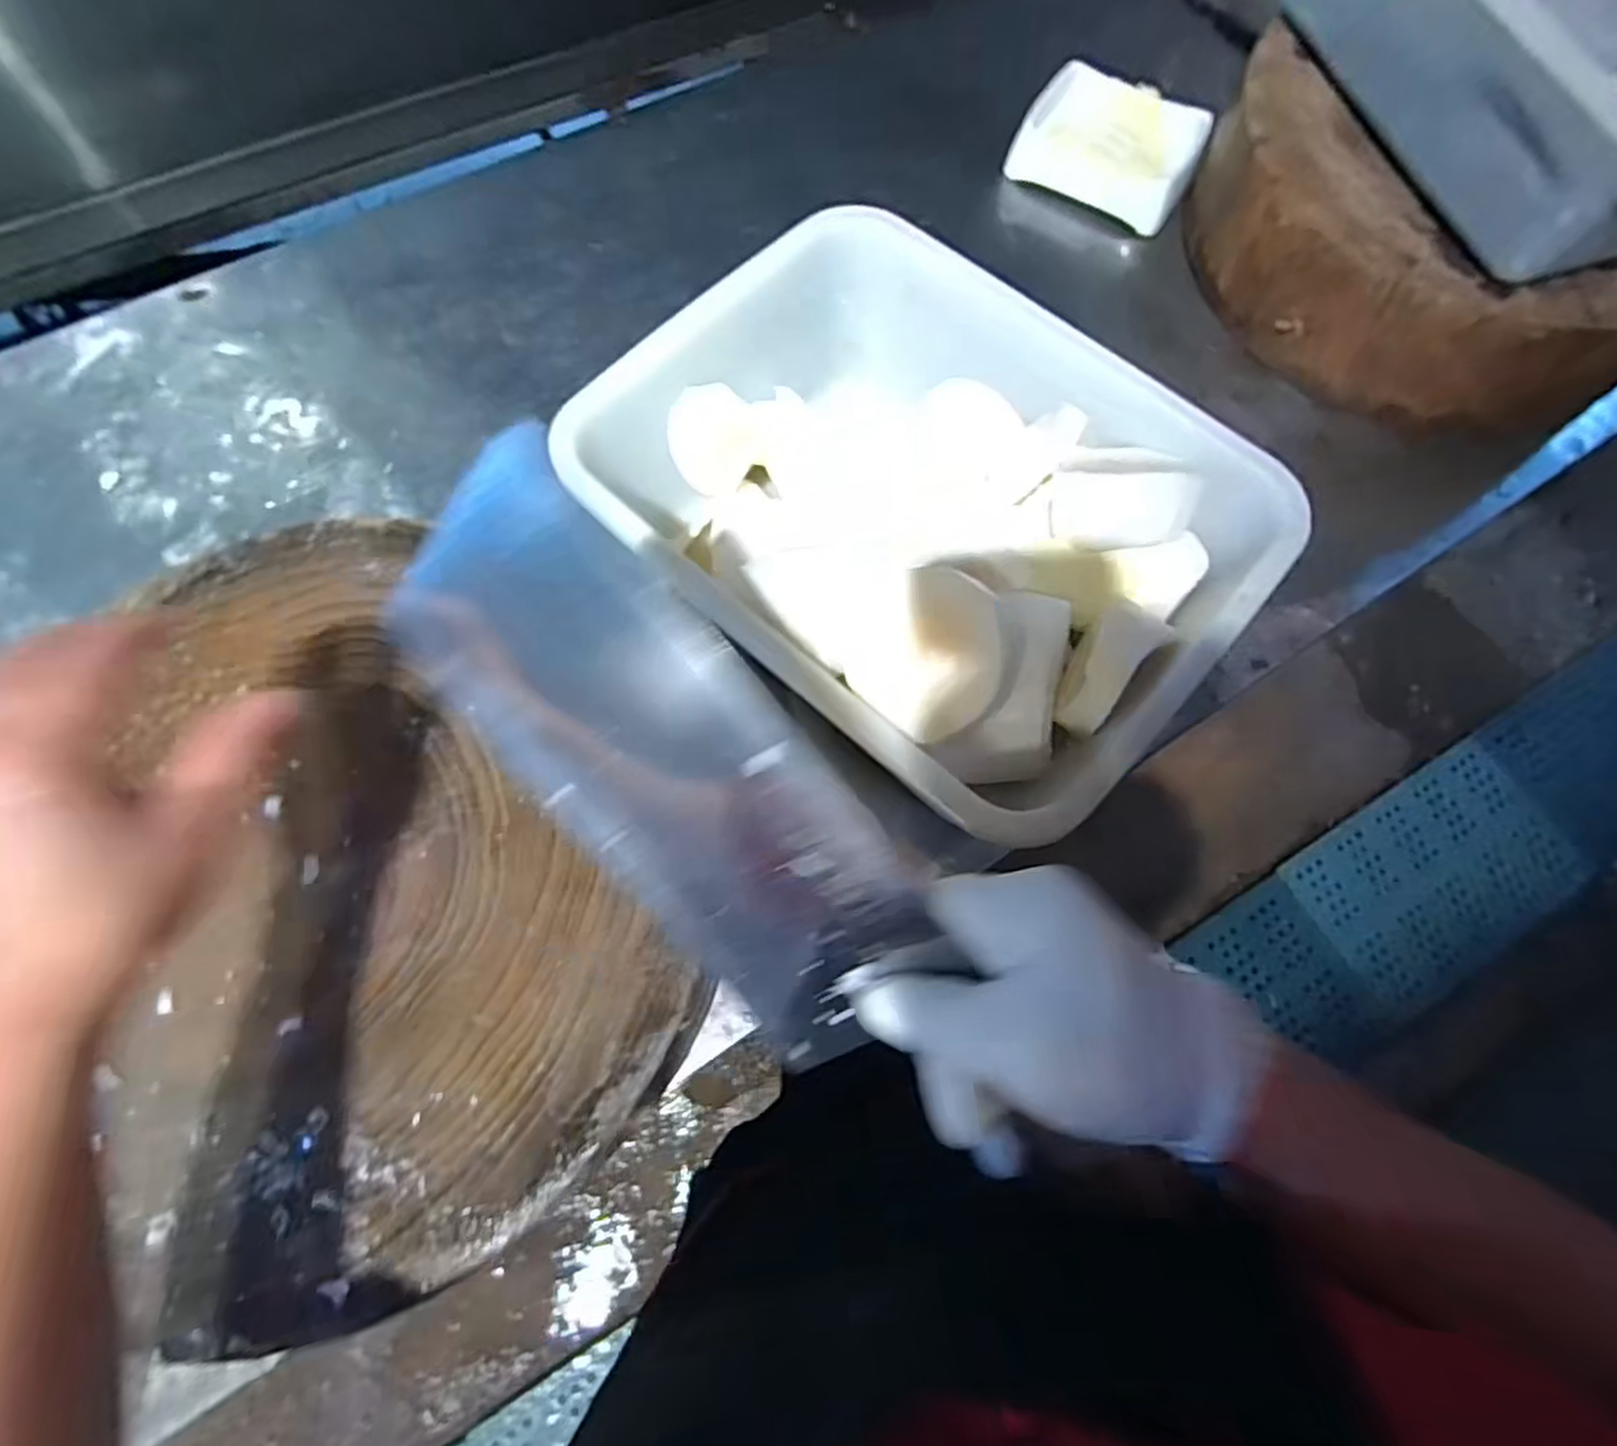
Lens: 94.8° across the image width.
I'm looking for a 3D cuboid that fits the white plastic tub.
[{"bbox_3d":[0.072,-0.127,0.481,0.370,0.143,0.298,38,73,12],"label":"white plastic tub"}]

